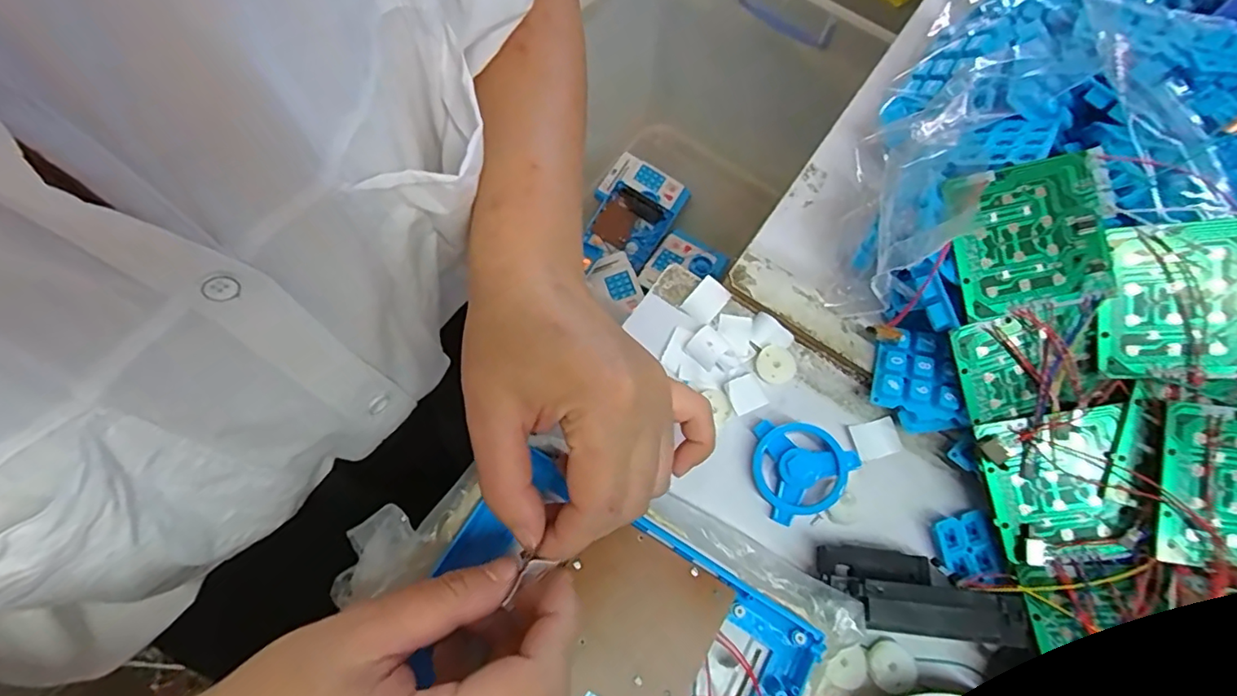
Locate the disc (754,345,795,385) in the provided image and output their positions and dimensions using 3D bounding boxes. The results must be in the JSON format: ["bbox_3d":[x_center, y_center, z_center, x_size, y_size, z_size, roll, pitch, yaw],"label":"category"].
[{"bbox_3d":[0.093,0.009,0.337,0.022,0.004,0.023,1,69,-2],"label":"disc"}]

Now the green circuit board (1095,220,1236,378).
[{"bbox_3d":[0.270,-0.022,0.265,0.073,0.007,0.070,-3,93,24],"label":"green circuit board"}]

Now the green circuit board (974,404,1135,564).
[{"bbox_3d":[0.218,0.068,0.282,0.059,0.009,0.070,-11,83,16],"label":"green circuit board"}]

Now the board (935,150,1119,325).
[{"bbox_3d":[0.203,-0.056,0.279,0.071,0.010,0.071,-10,88,10],"label":"board"}]

